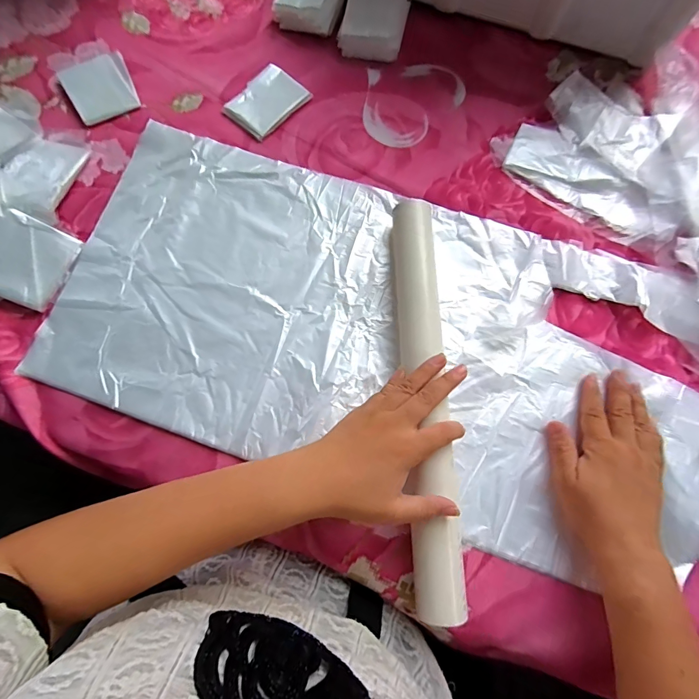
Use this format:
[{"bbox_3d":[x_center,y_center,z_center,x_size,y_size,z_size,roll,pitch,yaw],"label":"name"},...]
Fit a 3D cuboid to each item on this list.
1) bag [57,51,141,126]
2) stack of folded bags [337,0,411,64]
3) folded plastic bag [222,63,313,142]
[{"bbox_3d":[-0.284,-0.301,0.443,0.077,0.015,0.080,-37,80,-7],"label":"bag"},{"bbox_3d":[0.031,-0.394,0.459,0.072,0.033,0.093,12,78,3],"label":"stack of folded bags"},{"bbox_3d":[-0.094,-0.284,0.438,0.064,0.004,0.086,40,81,9],"label":"folded plastic bag"}]

